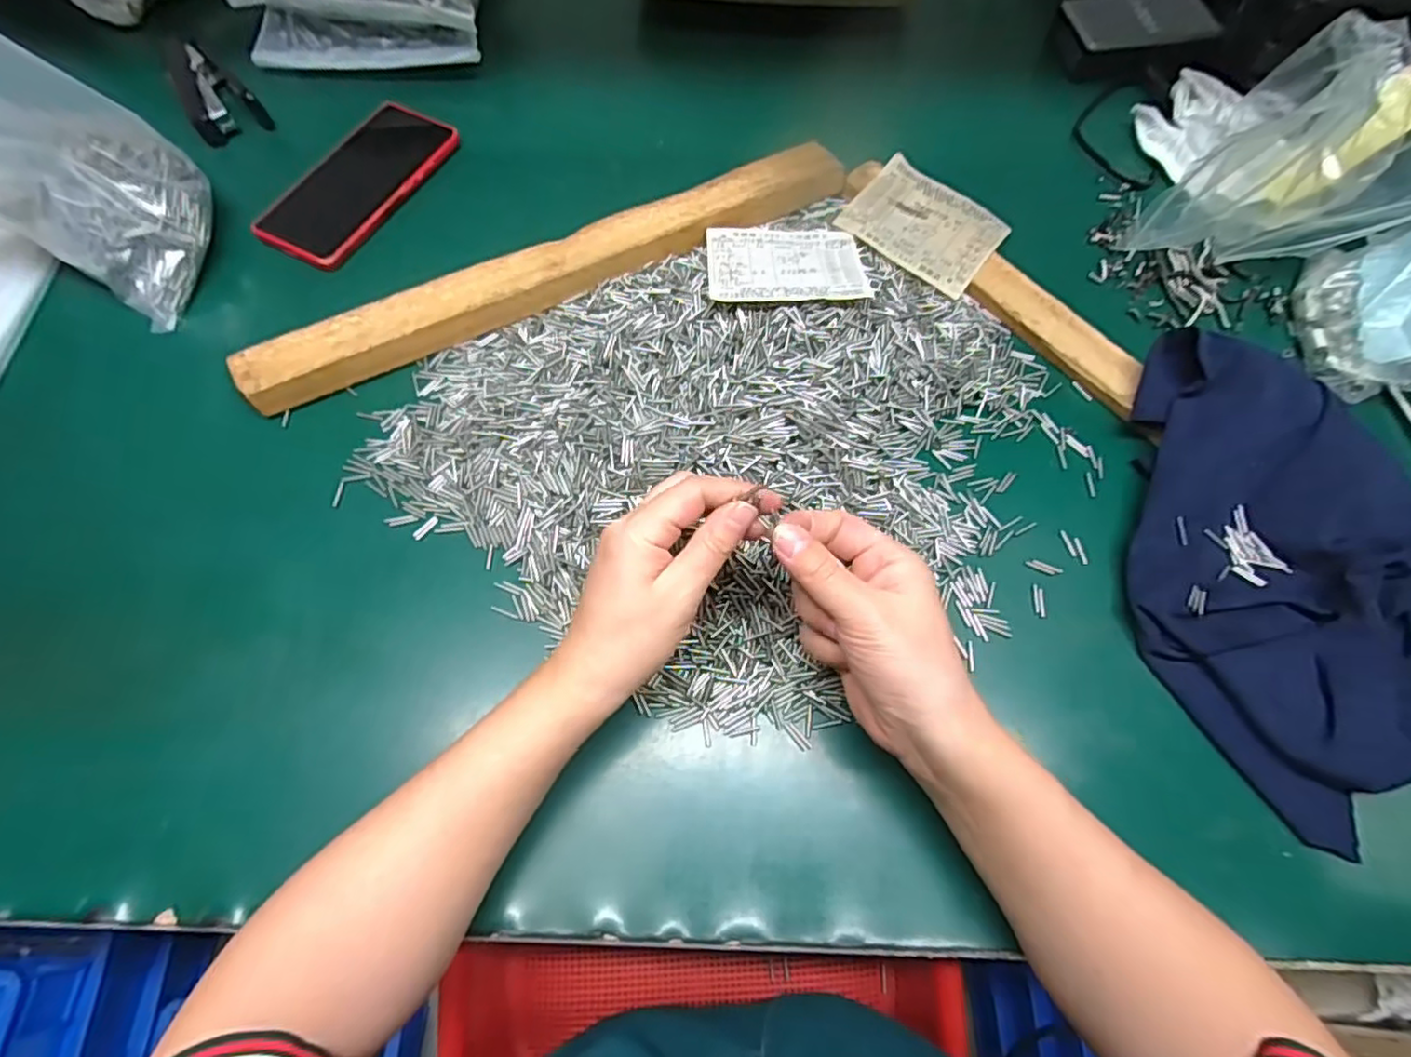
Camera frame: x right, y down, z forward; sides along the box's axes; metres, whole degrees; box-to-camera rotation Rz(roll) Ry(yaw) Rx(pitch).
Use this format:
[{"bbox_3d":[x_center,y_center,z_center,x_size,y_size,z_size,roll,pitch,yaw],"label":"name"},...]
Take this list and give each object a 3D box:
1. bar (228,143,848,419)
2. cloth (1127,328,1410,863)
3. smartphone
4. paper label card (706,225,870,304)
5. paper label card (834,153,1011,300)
[{"bbox_3d":[-0.100,-0.190,0.467,0.446,0.024,0.054,-25,70,-11],"label":"bar"},{"bbox_3d":[0.337,0.015,0.375,0.183,0.055,0.271,-15,69,-7],"label":"cloth"},{"bbox_3d":[-0.275,-0.274,0.513,0.086,0.017,0.168,30,70,10],"label":"smartphone"},{"bbox_3d":[0.057,-0.189,0.459,0.109,0.007,0.085,0,54,-1],"label":"paper label card"},{"bbox_3d":[0.168,-0.233,0.492,0.109,0.007,0.088,37,74,12],"label":"paper label card"}]

